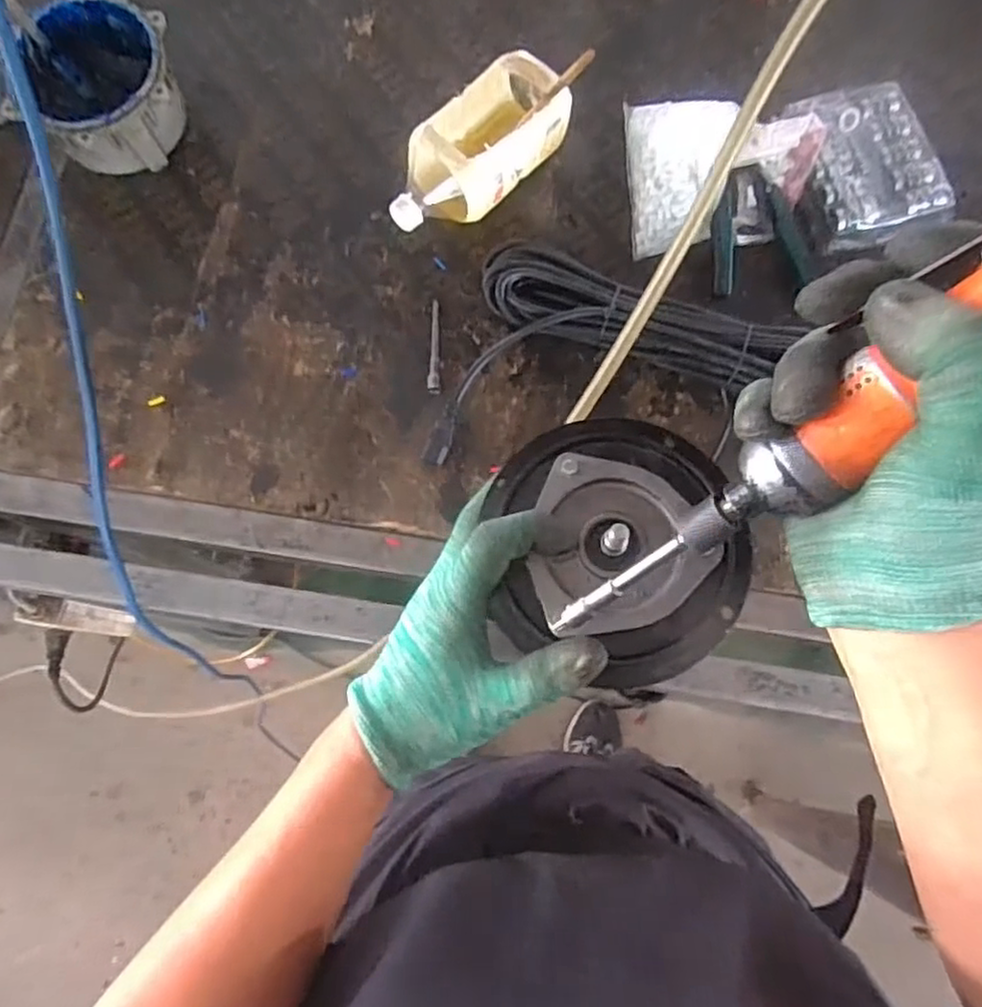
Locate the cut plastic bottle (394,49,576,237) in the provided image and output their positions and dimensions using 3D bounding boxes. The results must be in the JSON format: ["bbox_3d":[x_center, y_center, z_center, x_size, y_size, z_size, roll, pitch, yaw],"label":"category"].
[{"bbox_3d":[-0.018,-0.354,0.689,0.100,0.084,0.207,41,79,8],"label":"cut plastic bottle"}]

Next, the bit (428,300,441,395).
[{"bbox_3d":[-0.056,-0.154,0.663,0.012,0.009,0.102,-1,76,-2],"label":"bit"}]

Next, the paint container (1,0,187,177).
[{"bbox_3d":[-0.390,-0.415,0.688,0.142,0.083,0.161,-7,77,-3],"label":"paint container"}]

